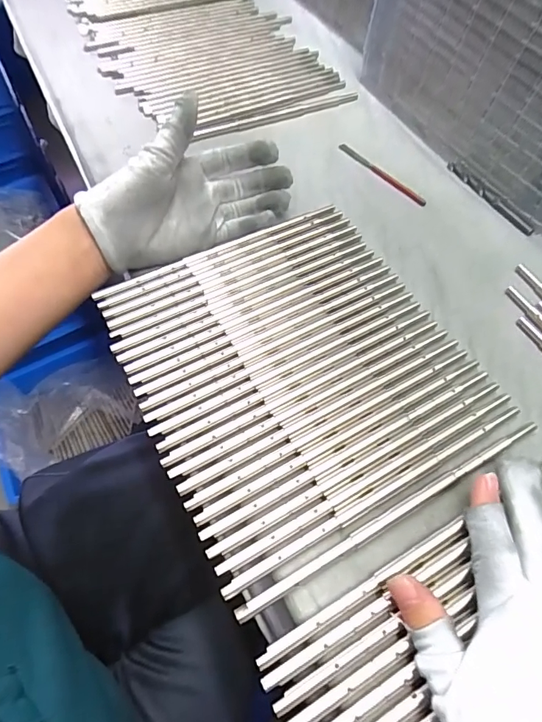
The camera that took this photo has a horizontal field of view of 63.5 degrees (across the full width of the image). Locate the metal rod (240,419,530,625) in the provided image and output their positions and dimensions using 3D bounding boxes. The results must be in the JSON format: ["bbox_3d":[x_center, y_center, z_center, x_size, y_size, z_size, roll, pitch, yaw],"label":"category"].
[{"bbox_3d":[0.076,0.087,0.253,0.211,0.006,0.008,-25,63,-17],"label":"metal rod"}]

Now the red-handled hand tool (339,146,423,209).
[{"bbox_3d":[0.105,-0.178,0.417,0.008,0.007,0.108,-34,66,-21],"label":"red-handled hand tool"}]

